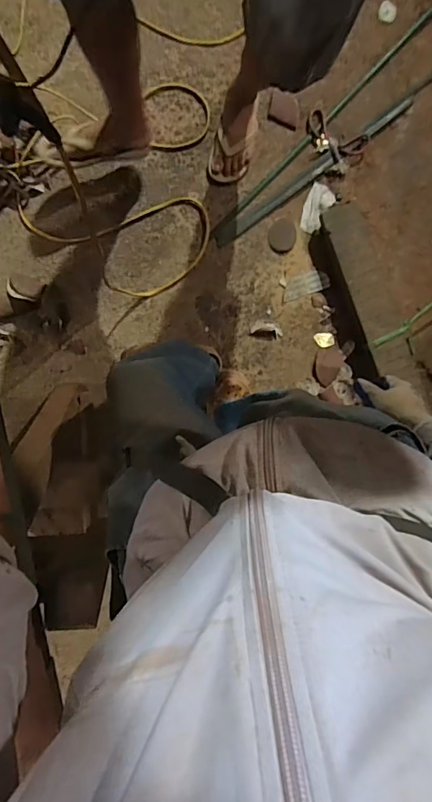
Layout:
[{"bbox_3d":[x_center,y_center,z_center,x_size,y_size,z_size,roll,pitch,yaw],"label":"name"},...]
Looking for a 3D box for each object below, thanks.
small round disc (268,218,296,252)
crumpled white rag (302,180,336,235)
[{"bbox_3d":[0.181,-0.454,1.241,0.075,0.004,0.086,10,93,-6],"label":"small round disc"},{"bbox_3d":[0.272,-0.524,1.231,0.067,0.019,0.129,30,90,-6],"label":"crumpled white rag"}]

